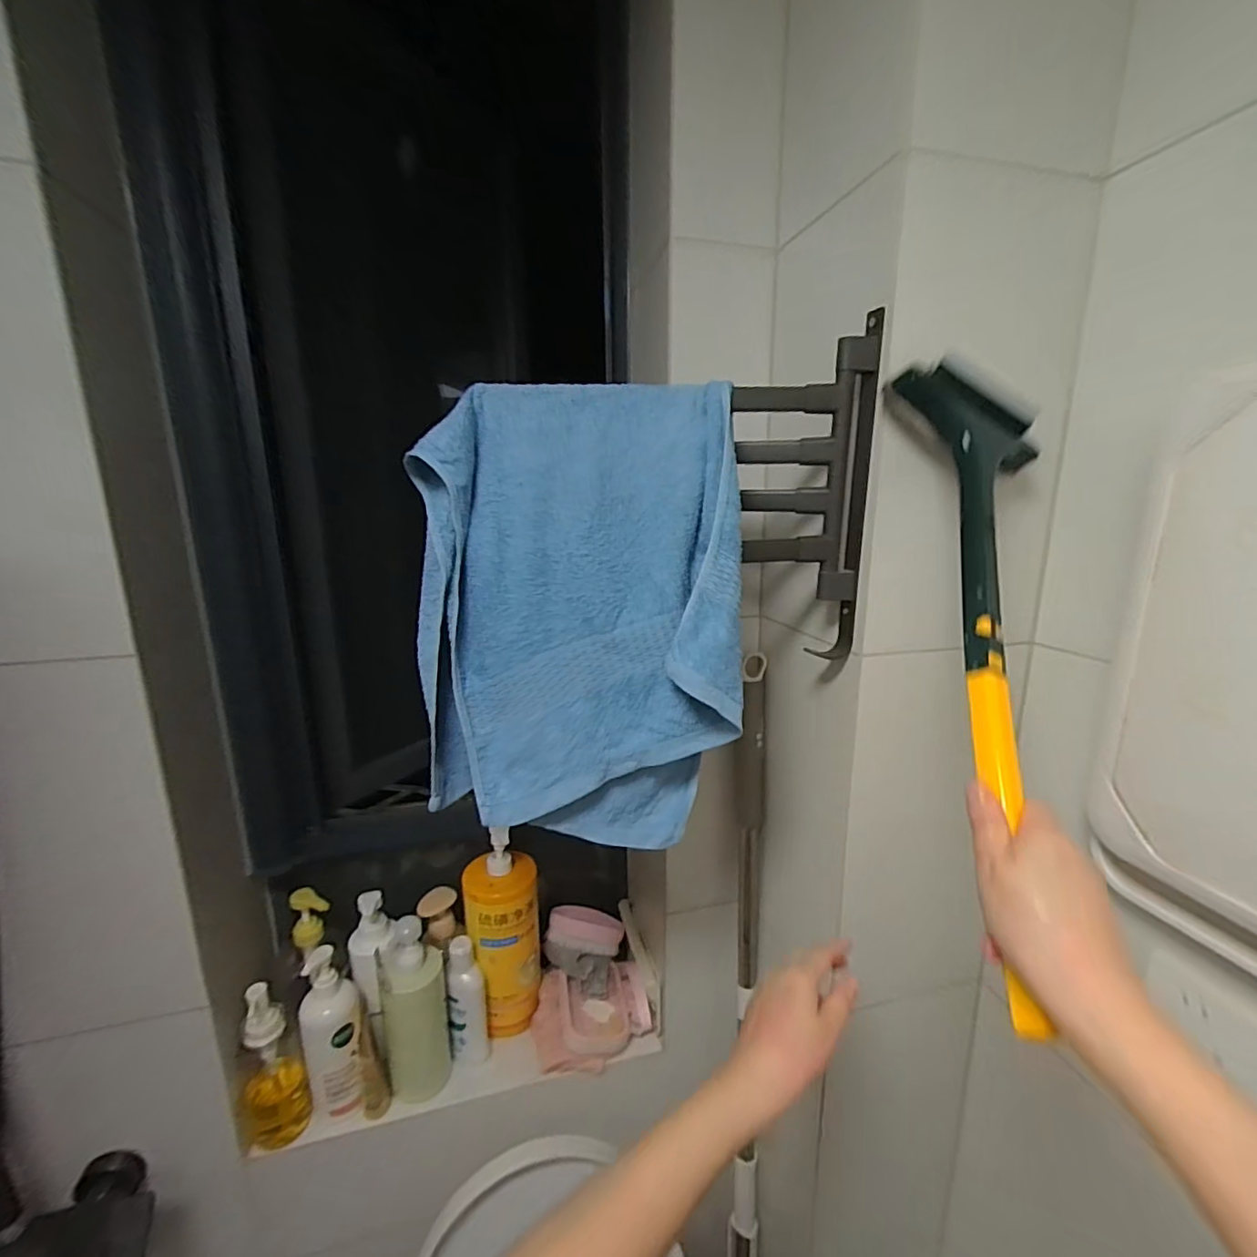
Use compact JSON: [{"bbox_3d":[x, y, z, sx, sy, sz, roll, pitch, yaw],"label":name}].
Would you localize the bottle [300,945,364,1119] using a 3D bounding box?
[{"bbox_3d":[-0.371,0.507,0.718,0.065,0.207,0.052,-8,15,-32],"label":"bottle"}]

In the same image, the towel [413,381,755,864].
[{"bbox_3d":[-0.037,-0.013,0.466,0.247,0.352,0.103,0,12,0],"label":"towel"}]

